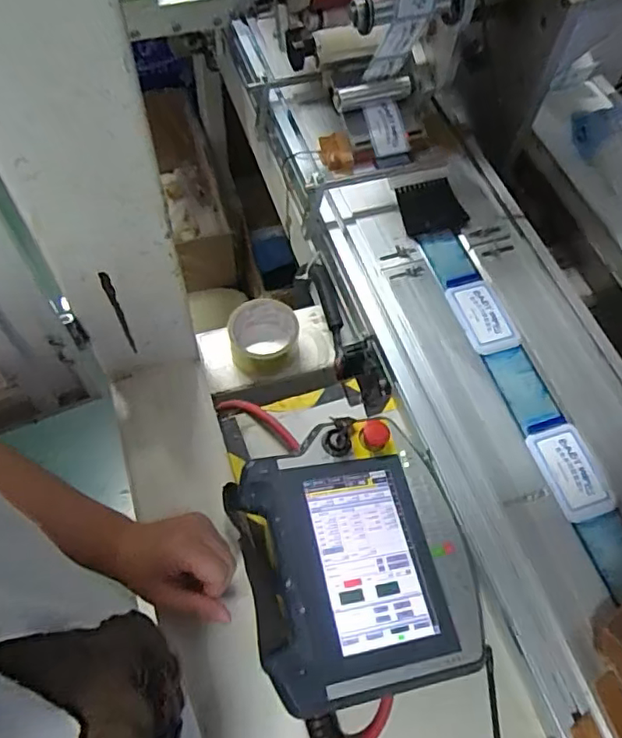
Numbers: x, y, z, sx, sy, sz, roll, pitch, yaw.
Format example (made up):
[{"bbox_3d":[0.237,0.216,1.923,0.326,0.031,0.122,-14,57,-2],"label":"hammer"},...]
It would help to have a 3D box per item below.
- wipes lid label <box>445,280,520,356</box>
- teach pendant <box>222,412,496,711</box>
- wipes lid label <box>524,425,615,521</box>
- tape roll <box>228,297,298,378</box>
[{"bbox_3d":[0.199,-0.063,0.690,0.062,0.007,0.096,-15,63,-12],"label":"wipes lid label"},{"bbox_3d":[0.047,0.164,0.553,0.197,0.058,0.246,-10,62,-9],"label":"teach pendant"},{"bbox_3d":[0.268,0.106,0.608,0.062,0.006,0.097,-15,64,-11],"label":"wipes lid label"},{"bbox_3d":[-0.060,-0.038,0.749,0.084,0.058,0.084,1,61,-3],"label":"tape roll"}]

